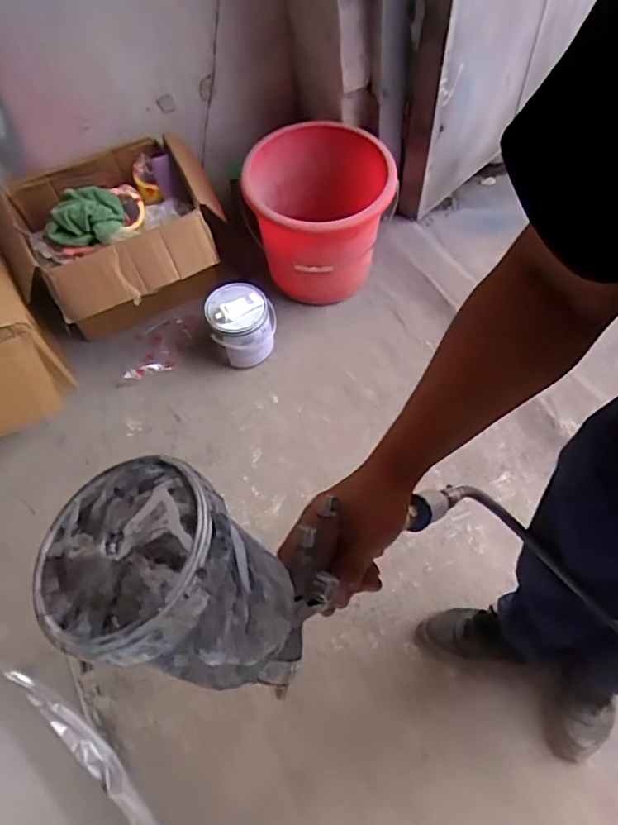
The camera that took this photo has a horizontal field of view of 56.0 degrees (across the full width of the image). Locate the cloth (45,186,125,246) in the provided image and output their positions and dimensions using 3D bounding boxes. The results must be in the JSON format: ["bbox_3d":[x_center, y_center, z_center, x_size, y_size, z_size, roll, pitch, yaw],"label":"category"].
[{"bbox_3d":[-0.521,-0.458,1.357,0.152,0.083,0.152,-1,60,5],"label":"cloth"}]

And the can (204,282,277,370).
[{"bbox_3d":[-0.180,-0.230,1.521,0.162,0.172,0.169,-2,60,4],"label":"can"}]

